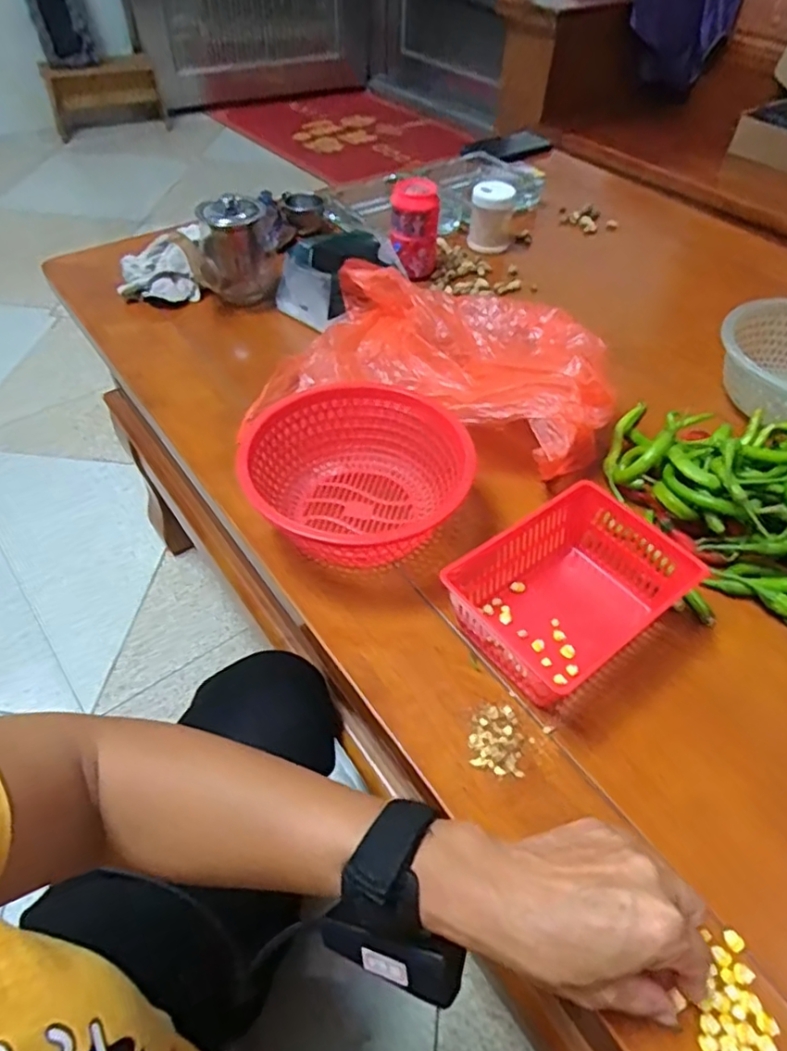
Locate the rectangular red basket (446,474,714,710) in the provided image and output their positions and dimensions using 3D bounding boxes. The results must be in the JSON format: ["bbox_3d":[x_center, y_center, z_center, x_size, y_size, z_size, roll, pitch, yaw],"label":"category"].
[{"bbox_3d":[0.127,0.047,0.458,0.163,0.057,0.111,-27,55,-22],"label":"rectangular red basket"}]

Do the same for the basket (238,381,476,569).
[{"bbox_3d":[-0.033,-0.037,0.512,0.159,0.070,0.147,1,50,-1],"label":"basket"}]

